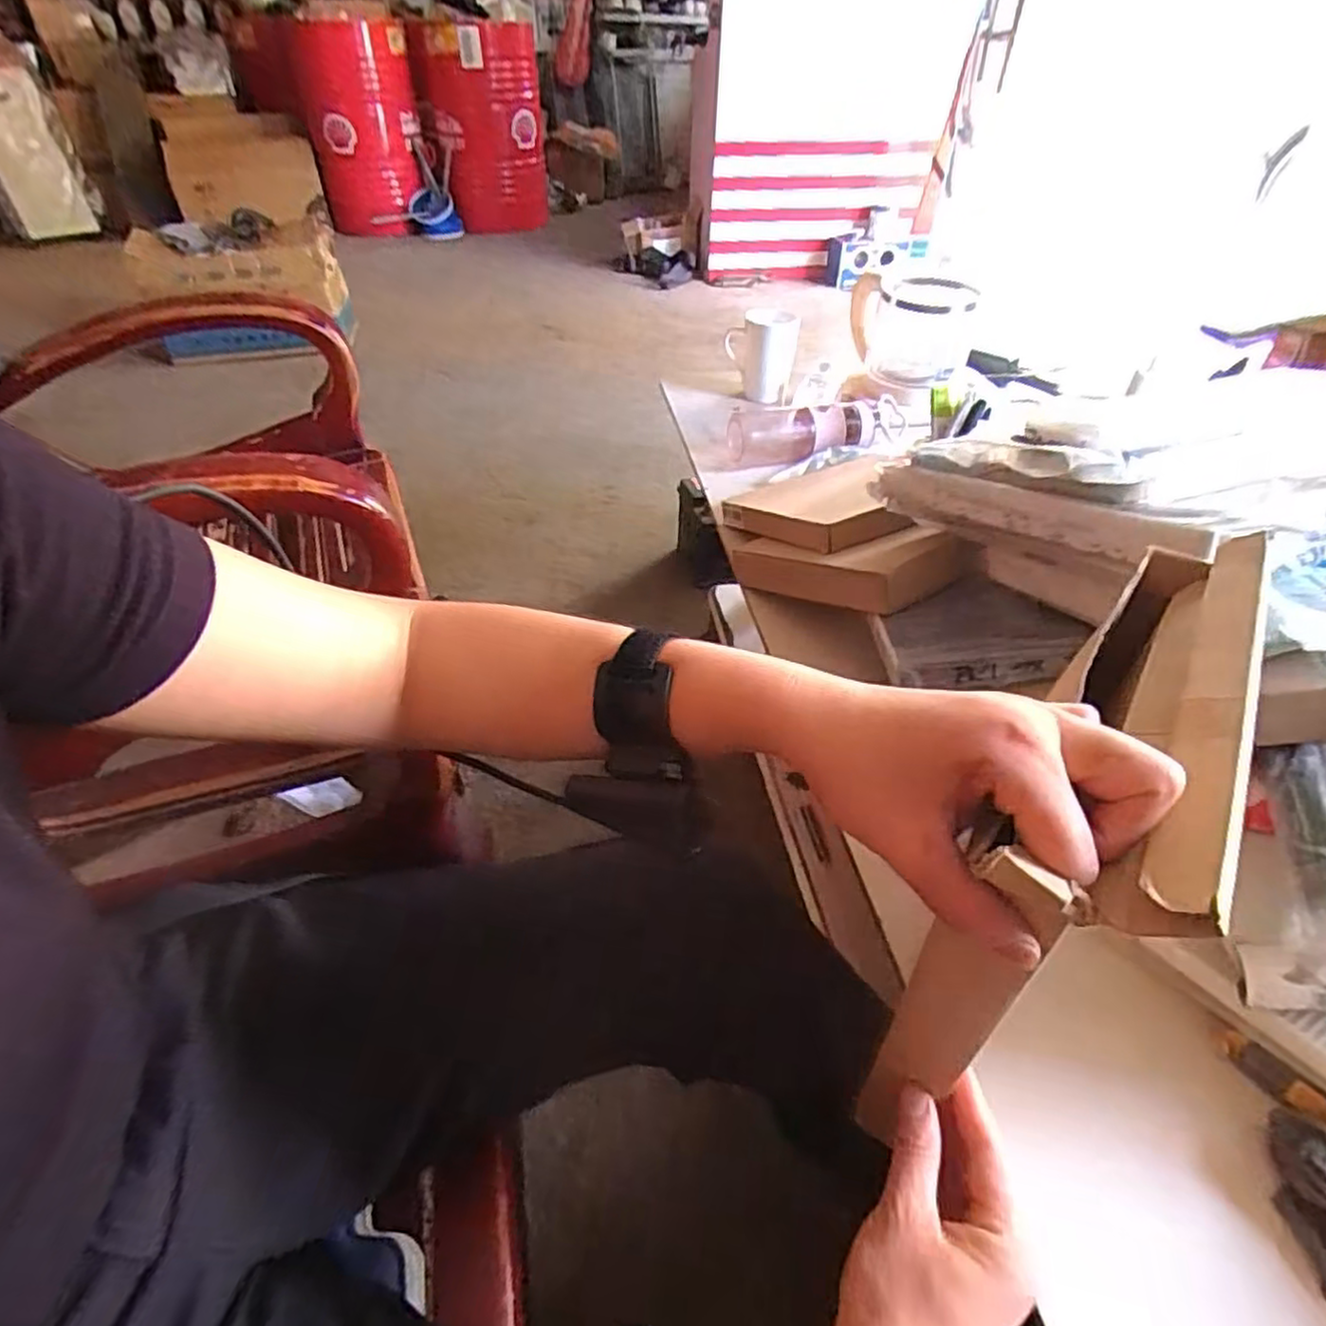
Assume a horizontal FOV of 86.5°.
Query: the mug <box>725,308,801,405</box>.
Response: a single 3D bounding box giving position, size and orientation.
[{"bbox_3d":[0.159,-0.508,1.162,0.114,0.135,0.074,6,44,7],"label":"mug"}]

